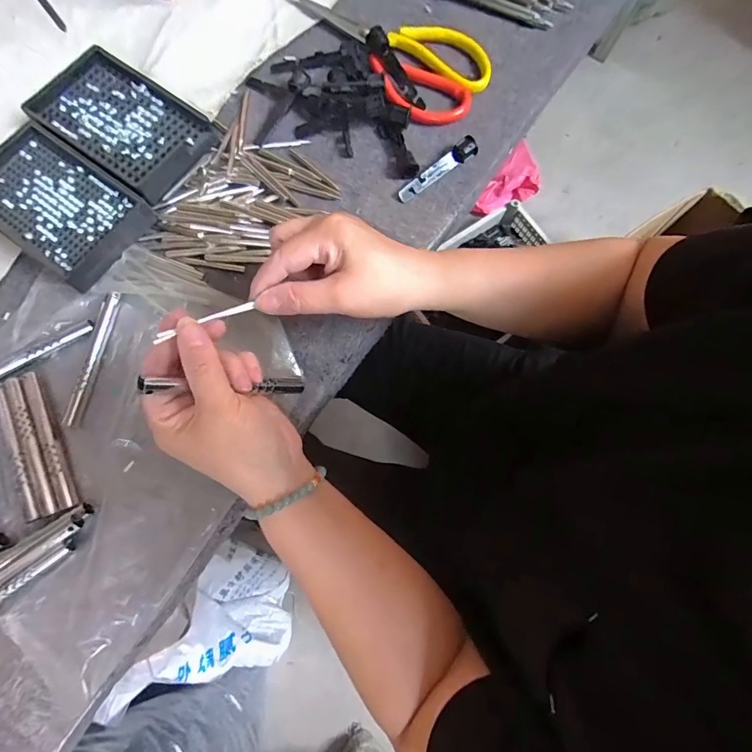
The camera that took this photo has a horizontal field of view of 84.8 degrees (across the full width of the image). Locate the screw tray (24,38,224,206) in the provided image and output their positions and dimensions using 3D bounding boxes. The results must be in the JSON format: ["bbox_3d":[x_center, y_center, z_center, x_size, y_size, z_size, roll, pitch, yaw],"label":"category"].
[{"bbox_3d":[-0.221,-0.220,0.358,0.150,0.022,0.090,36,79,6],"label":"screw tray"}]

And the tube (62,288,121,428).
[{"bbox_3d":[-0.223,-0.014,0.323,0.012,0.008,0.107,12,77,1],"label":"tube"}]

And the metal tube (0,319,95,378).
[{"bbox_3d":[-0.270,-0.013,0.315,0.107,0.007,0.010,-33,80,-8],"label":"metal tube"}]

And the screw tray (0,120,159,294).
[{"bbox_3d":[-0.263,-0.142,0.339,0.139,0.024,0.086,35,79,6],"label":"screw tray"}]

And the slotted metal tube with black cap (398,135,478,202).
[{"bbox_3d":[0.054,-0.186,0.369,0.084,0.015,0.016,-35,81,-9],"label":"slotted metal tube with black cap"}]

